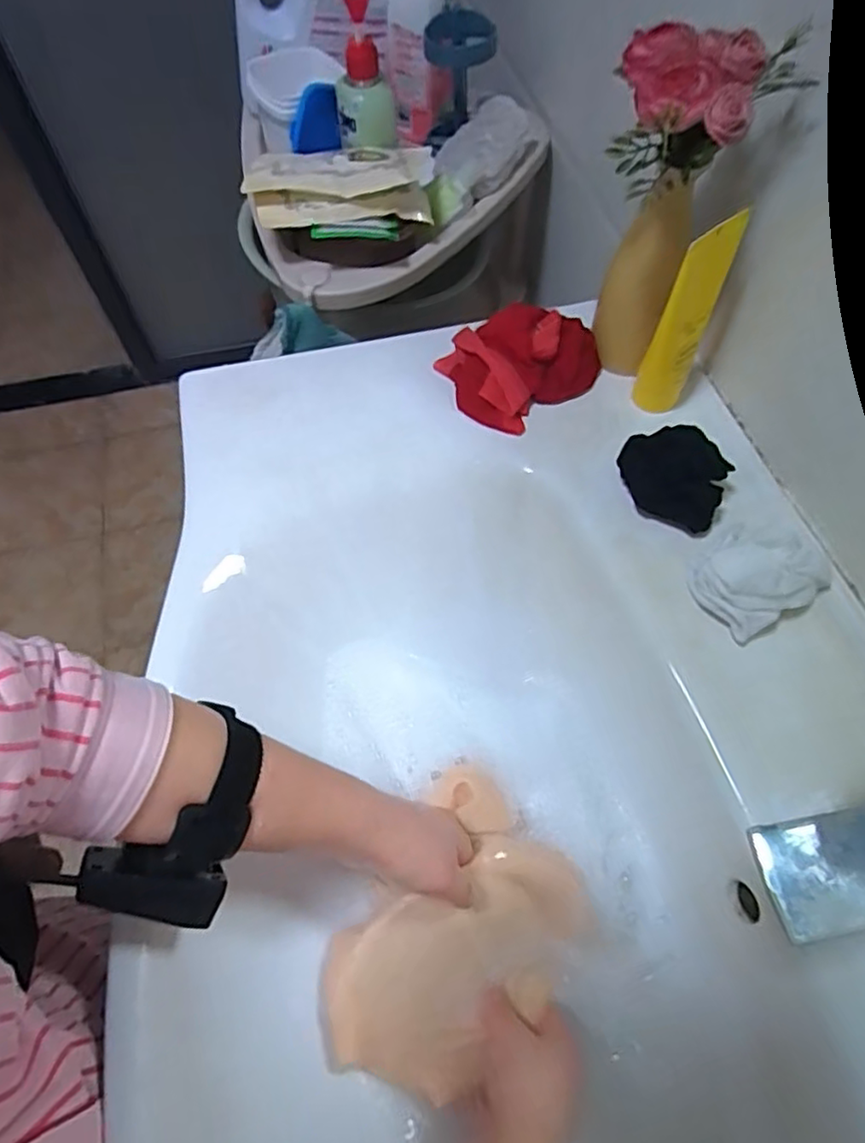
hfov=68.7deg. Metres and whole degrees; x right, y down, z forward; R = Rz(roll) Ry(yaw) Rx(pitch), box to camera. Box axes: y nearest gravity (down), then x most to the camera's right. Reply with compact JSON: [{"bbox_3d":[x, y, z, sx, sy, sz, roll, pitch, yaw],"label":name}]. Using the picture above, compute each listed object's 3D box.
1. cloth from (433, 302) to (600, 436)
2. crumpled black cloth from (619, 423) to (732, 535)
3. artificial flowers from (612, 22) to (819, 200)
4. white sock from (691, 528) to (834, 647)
[{"bbox_3d":[0.078,-0.176,0.538,0.125,0.059,0.095,-23,63,-12],"label":"cloth"},{"bbox_3d":[0.181,-0.075,0.482,0.078,0.042,0.064,19,63,11],"label":"crumpled black cloth"},{"bbox_3d":[0.157,-0.274,0.379,0.111,0.070,0.070,19,63,11],"label":"artificial flowers"},{"bbox_3d":[0.226,0.001,0.437,0.081,0.061,0.068,-33,66,-17],"label":"white sock"}]

